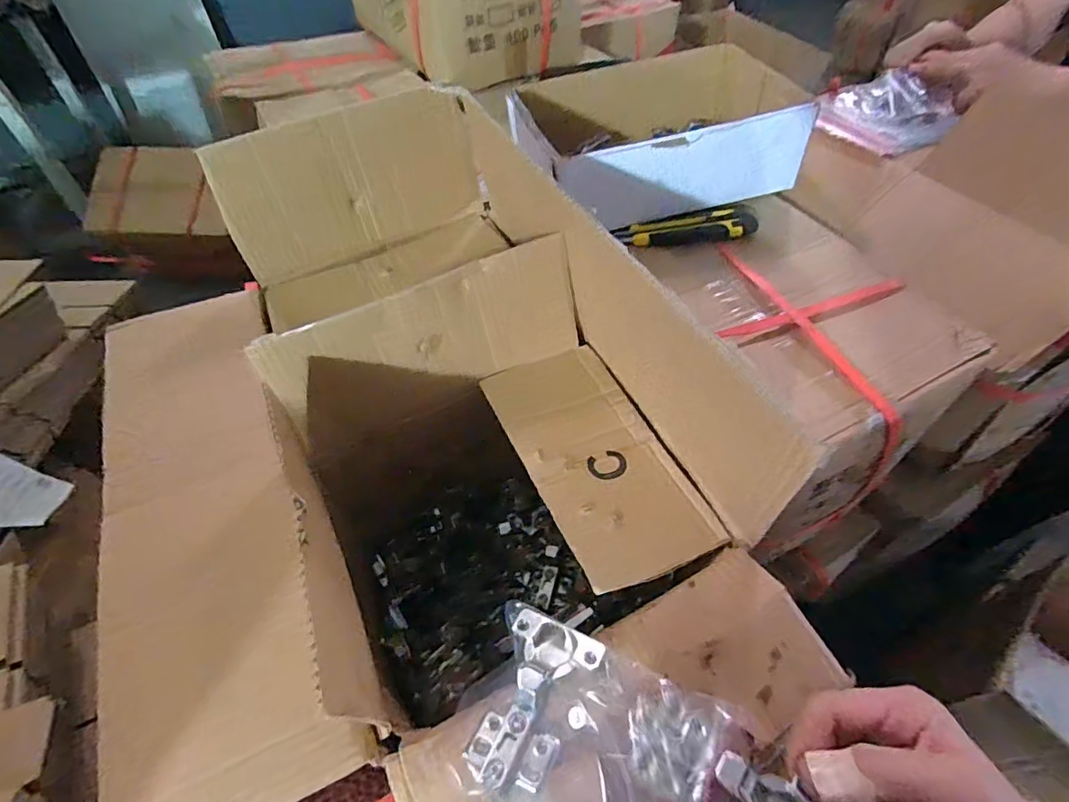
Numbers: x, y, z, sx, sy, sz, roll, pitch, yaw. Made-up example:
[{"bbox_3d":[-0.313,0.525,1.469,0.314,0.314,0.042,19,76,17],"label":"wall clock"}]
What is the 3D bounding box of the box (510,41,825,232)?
[{"bbox_3d":[0.147,-0.321,0.641,0.337,0.087,0.199,-8,50,-4],"label":"box"}]

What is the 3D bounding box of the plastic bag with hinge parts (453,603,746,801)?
[{"bbox_3d":[0.028,0.185,0.295,0.135,0.050,0.102,21,54,19],"label":"plastic bag with hinge parts"}]

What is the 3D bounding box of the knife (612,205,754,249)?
[{"bbox_3d":[0.174,-0.195,0.615,0.151,0.027,0.045,-6,50,-3],"label":"knife"}]

